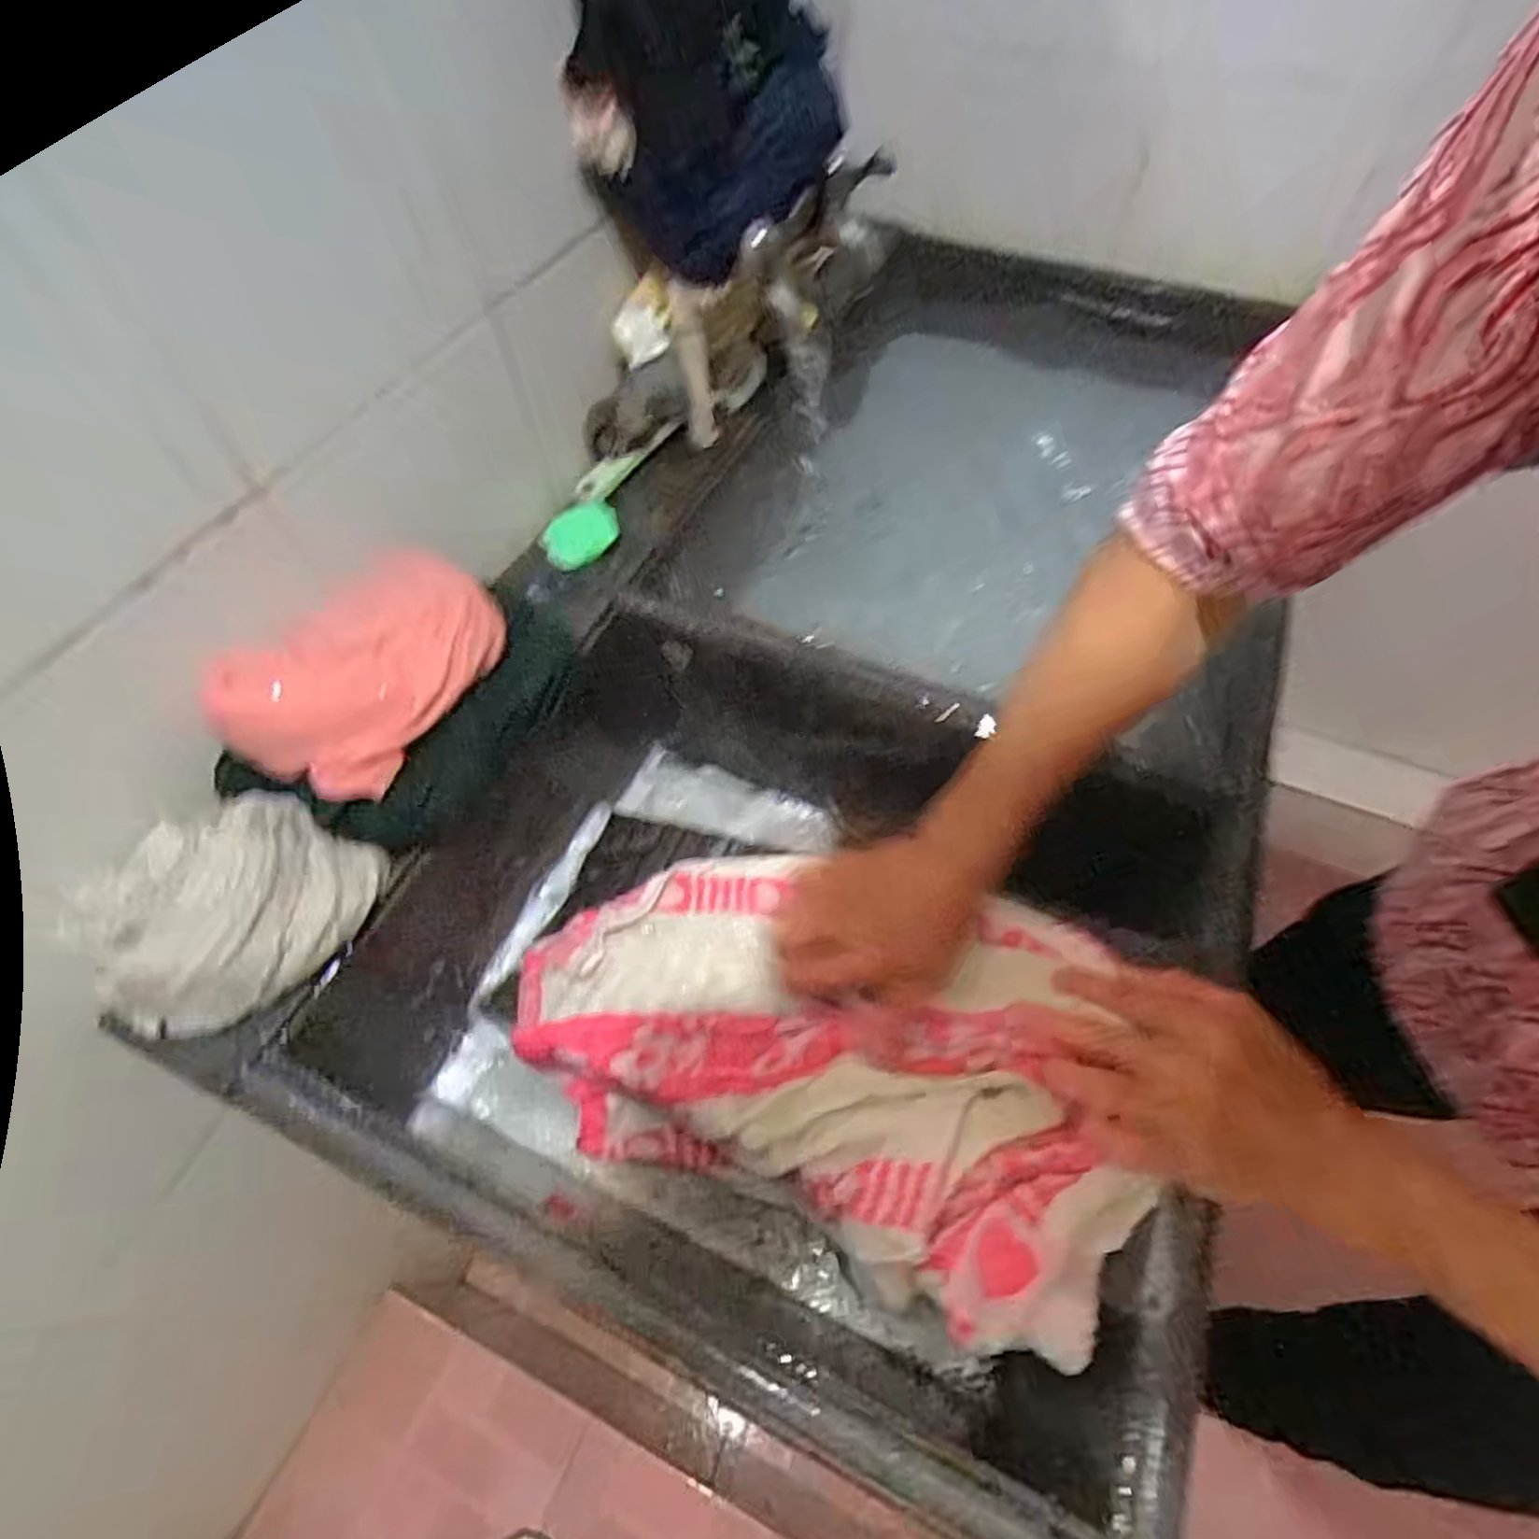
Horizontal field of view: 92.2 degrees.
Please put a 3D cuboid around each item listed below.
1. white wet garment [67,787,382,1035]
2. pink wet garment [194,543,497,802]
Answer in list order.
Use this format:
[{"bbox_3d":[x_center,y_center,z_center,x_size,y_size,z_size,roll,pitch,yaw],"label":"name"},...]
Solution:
[{"bbox_3d":[-0.277,0.073,0.380,0.085,0.069,0.132,34,66,20],"label":"white wet garment"},{"bbox_3d":[-0.214,-0.056,0.410,0.079,0.057,0.156,31,64,18],"label":"pink wet garment"}]

